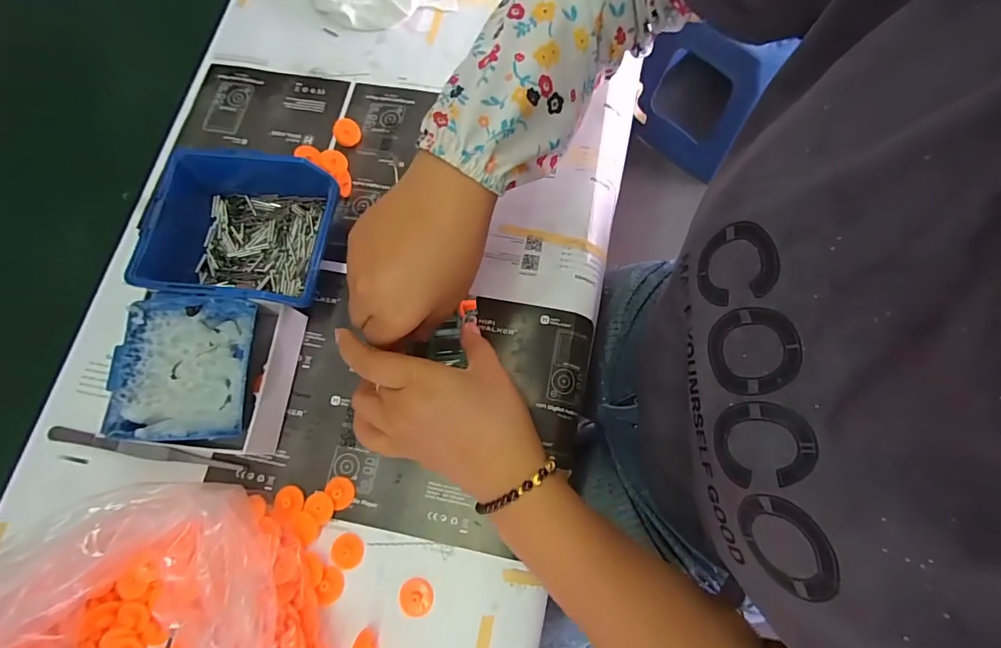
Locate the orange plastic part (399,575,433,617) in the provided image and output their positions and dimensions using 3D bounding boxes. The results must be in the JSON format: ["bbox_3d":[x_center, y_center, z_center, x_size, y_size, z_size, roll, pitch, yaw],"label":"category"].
[{"bbox_3d":[-0.057,0.183,0.302,0.023,0.004,0.022,0,74,2],"label":"orange plastic part"}]

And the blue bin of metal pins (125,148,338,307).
[{"bbox_3d":[-0.196,-0.067,0.349,0.129,0.062,0.109,5,74,3],"label":"blue bin of metal pins"}]

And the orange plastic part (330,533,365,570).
[{"bbox_3d":[-0.106,0.157,0.311,0.022,0.004,0.023,0,74,2],"label":"orange plastic part"}]

